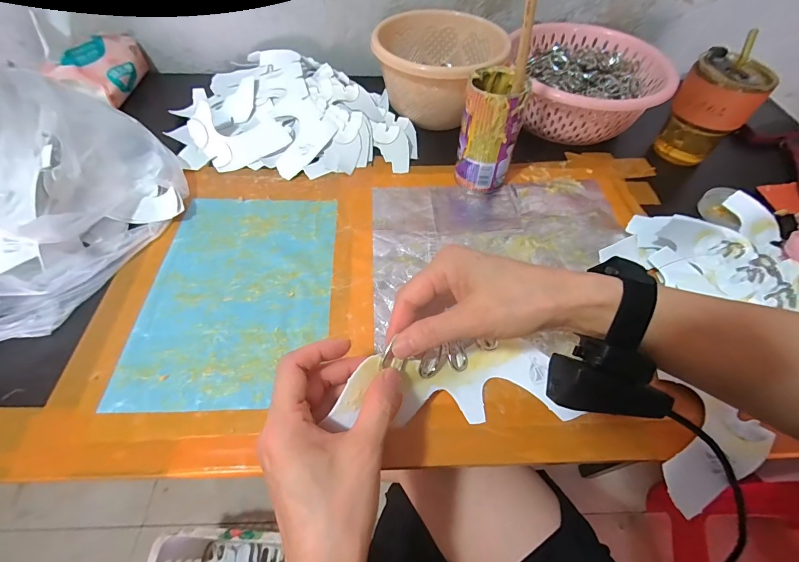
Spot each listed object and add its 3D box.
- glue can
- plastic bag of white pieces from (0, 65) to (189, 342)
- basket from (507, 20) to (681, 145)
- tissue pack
[{"bbox_3d":[0.102,-0.167,0.418,0.063,0.115,0.065,11,55,6],"label":"glue can"},{"bbox_3d":[-0.382,-0.114,0.363,0.256,0.120,0.319,-34,62,-22],"label":"plastic bag of white pieces"},{"bbox_3d":[0.252,-0.273,0.518,0.189,0.078,0.195,5,55,2],"label":"basket"},{"bbox_3d":[-0.430,-0.304,0.540,0.074,0.048,0.138,27,52,-31],"label":"tissue pack"}]

